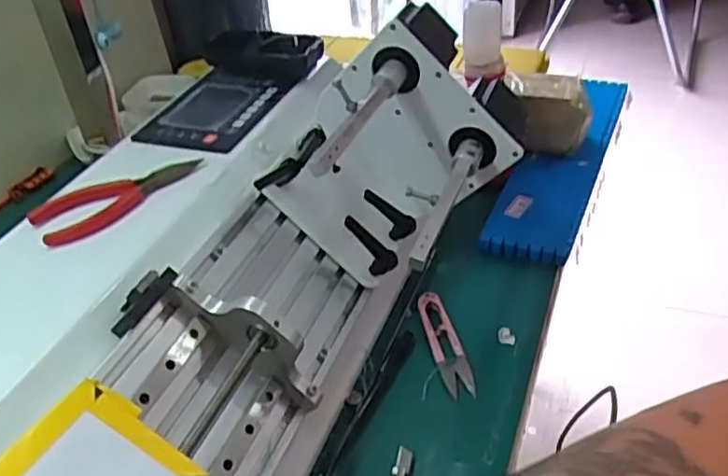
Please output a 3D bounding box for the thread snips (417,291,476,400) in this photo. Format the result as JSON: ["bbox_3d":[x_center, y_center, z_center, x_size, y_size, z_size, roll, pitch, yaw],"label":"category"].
[{"bbox_3d":[0.061,0.077,0.517,0.023,0.011,0.097,-11,38,-6],"label":"thread snips"}]

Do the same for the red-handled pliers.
[{"bbox_3d":[-0.173,-0.030,0.488,0.119,0.015,0.043,-30,43,-28],"label":"red-handled pliers"}]

